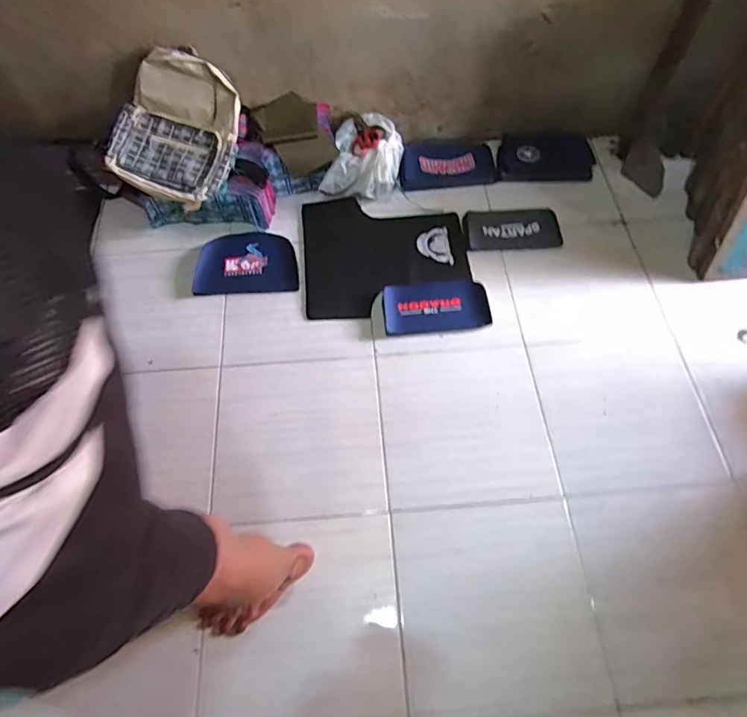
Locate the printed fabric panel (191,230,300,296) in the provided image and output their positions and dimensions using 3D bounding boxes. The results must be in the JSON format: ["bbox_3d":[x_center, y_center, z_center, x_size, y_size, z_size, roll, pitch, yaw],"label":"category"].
[{"bbox_3d":[-0.359,-0.280,1.435,0.286,0.032,0.198,1,63,-2],"label":"printed fabric panel"}]

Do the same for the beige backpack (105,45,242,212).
[{"bbox_3d":[-0.550,-0.636,1.380,0.332,0.103,0.369,27,98,0],"label":"beige backpack"}]

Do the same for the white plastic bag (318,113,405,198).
[{"bbox_3d":[-0.022,-0.610,1.509,0.208,0.167,0.236,16,64,6],"label":"white plastic bag"}]

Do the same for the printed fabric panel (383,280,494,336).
[{"bbox_3d":[0.171,-0.147,1.374,0.282,0.017,0.151,-5,63,-4],"label":"printed fabric panel"}]

